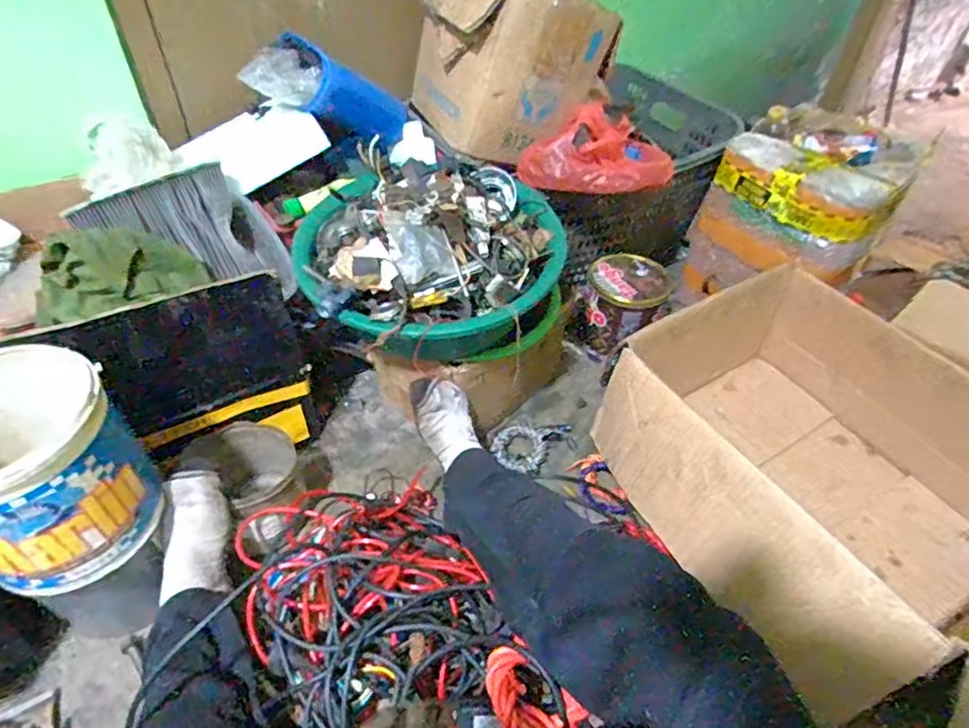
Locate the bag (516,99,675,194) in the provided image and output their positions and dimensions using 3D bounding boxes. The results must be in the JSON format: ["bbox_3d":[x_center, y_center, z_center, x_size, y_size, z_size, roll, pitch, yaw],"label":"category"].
[{"bbox_3d":[0.172,-0.328,0.880,0.223,0.089,0.147,9,46,6],"label":"bag"}]

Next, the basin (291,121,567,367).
[{"bbox_3d":[-0.066,-0.148,0.801,0.321,0.201,0.316,1,45,-1],"label":"basin"}]

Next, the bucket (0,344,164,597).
[{"bbox_3d":[-0.464,0.105,0.603,0.179,0.187,0.188,-30,53,-28],"label":"bucket"}]

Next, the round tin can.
[{"bbox_3d":[0.254,-0.110,1.084,0.139,0.128,0.147,1,45,-1],"label":"round tin can"}]

